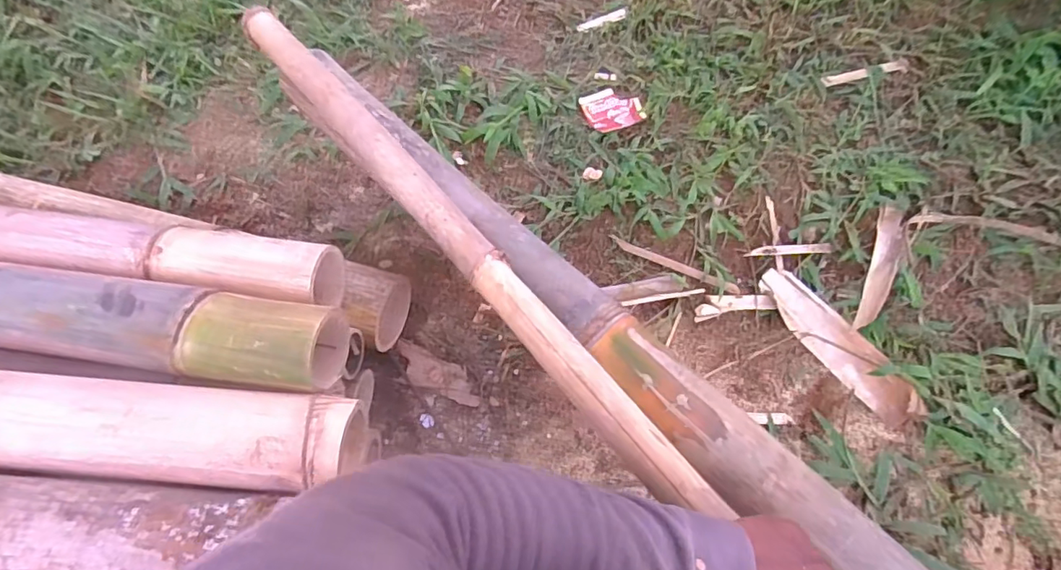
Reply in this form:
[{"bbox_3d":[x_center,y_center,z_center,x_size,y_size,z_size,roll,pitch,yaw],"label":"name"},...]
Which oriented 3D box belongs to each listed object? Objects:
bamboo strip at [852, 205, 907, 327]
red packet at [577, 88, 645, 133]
[{"bbox_3d":[0.454,-0.024,0.702,0.029,0.038,0.194,24,67,8],"label":"bamboo strip"},{"bbox_3d":[0.123,-0.264,0.814,0.084,0.006,0.073,-22,68,-12],"label":"red packet"}]

